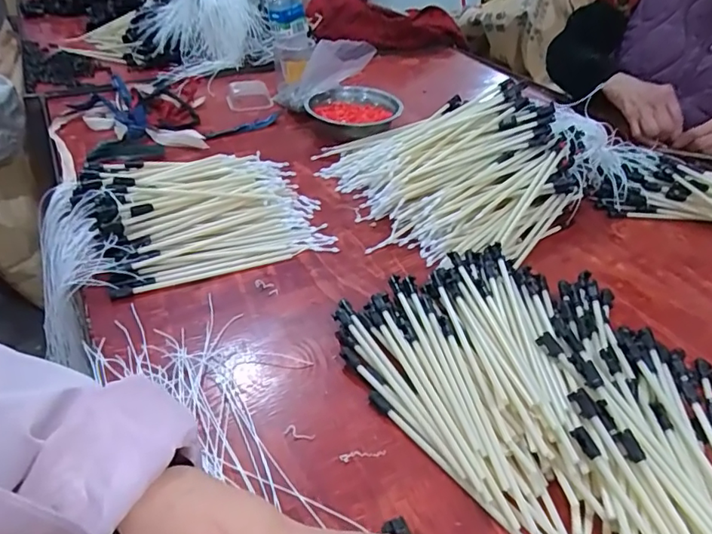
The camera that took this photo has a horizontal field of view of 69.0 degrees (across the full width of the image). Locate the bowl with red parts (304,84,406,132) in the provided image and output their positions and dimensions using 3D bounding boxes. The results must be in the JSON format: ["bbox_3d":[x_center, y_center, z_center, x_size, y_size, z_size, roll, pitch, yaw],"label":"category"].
[{"bbox_3d":[0.001,-0.268,0.895,0.152,0.037,0.145,1,38,-1],"label":"bowl with red parts"}]

